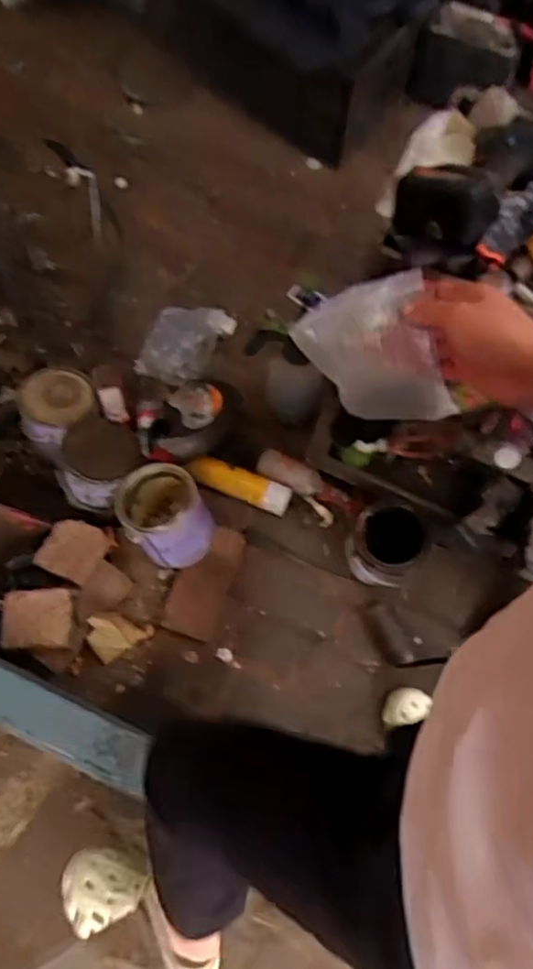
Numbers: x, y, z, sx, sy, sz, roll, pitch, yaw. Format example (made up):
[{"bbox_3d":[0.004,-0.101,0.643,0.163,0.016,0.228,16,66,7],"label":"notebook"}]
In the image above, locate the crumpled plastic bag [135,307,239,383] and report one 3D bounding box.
[{"bbox_3d":[-0.191,-0.335,1.604,0.164,0.078,0.225,21,67,6],"label":"crumpled plastic bag"}]

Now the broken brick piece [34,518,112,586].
[{"bbox_3d":[-0.371,0.128,1.305,0.114,0.037,0.113,26,68,8],"label":"broken brick piece"}]

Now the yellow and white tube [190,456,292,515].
[{"bbox_3d":[-0.055,-0.001,1.440,0.232,0.052,0.055,23,65,-18],"label":"yellow and white tube"}]

